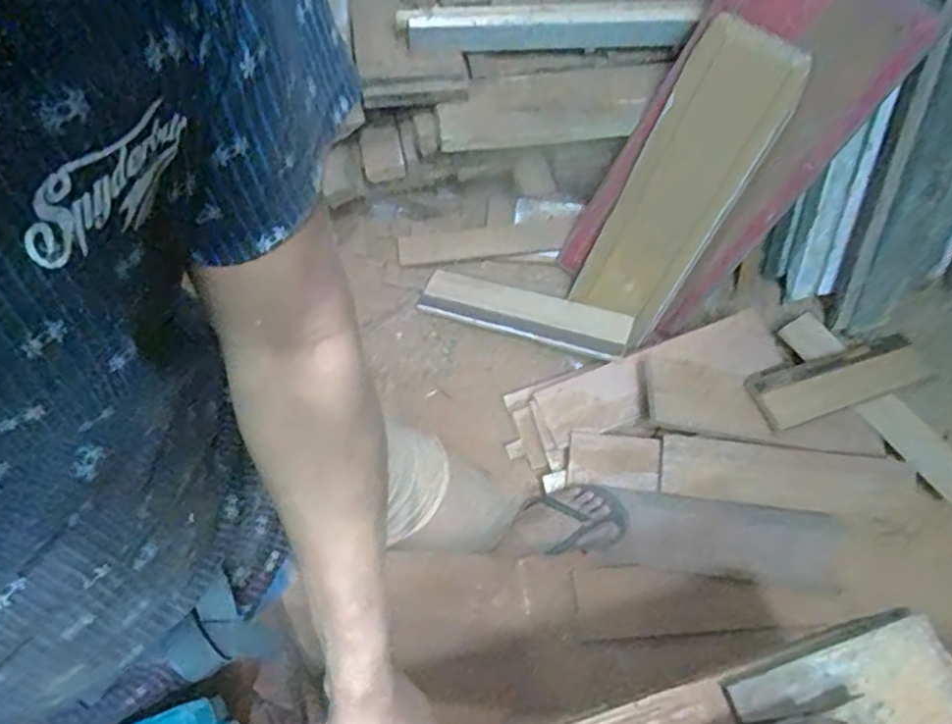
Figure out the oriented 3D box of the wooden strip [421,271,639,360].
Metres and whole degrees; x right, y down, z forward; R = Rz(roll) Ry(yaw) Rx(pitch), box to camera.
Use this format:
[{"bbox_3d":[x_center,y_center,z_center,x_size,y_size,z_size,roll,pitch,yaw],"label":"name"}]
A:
[{"bbox_3d":[0.085,-0.103,1.405,0.464,0.034,0.108,17,67,25],"label":"wooden strip"}]

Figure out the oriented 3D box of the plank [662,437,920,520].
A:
[{"bbox_3d":[0.549,0.203,1.185,0.431,0.032,0.115,7,67,4],"label":"plank"}]

